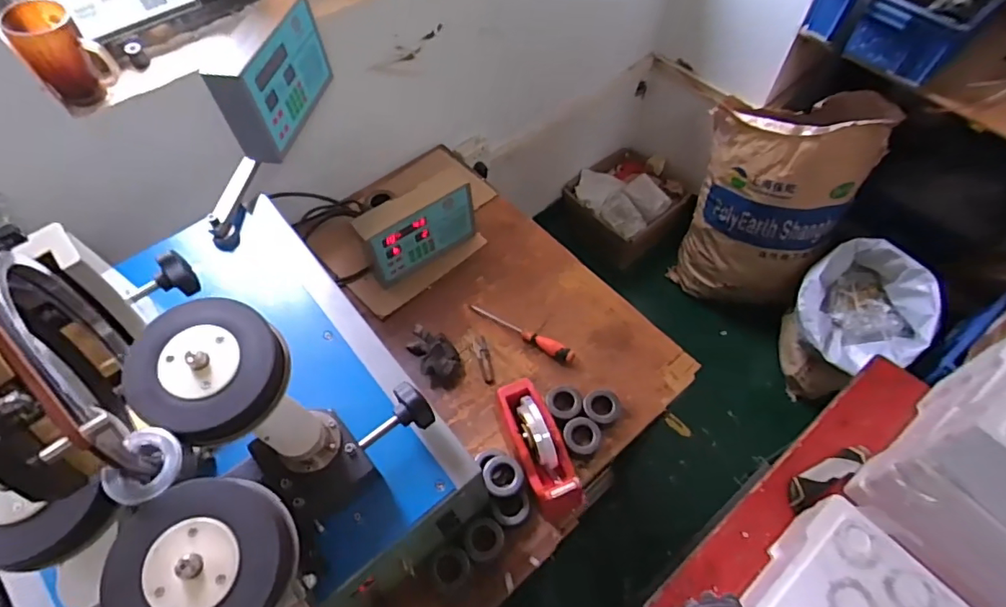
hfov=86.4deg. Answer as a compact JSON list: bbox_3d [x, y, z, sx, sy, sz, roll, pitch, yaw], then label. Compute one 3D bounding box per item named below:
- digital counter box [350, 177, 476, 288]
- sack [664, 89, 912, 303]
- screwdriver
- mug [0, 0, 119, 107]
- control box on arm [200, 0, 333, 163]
[{"bbox_3d":[-0.166,-0.145,1.055,0.229,0.159,0.072,-32,63,-18],"label":"digital counter box"},{"bbox_3d":[0.750,-0.293,1.549,0.410,0.599,0.313,33,64,19],"label":"sack"},{"bbox_3d":[0.035,0.053,0.998,0.216,0.028,0.027,27,62,21],"label":"screwdriver"},{"bbox_3d":[-0.611,-0.350,0.756,0.090,0.118,0.071,-33,63,-18],"label":"mug"},{"bbox_3d":[-0.348,-0.351,0.825,0.058,0.143,0.228,11,59,7],"label":"control box on arm"}]

